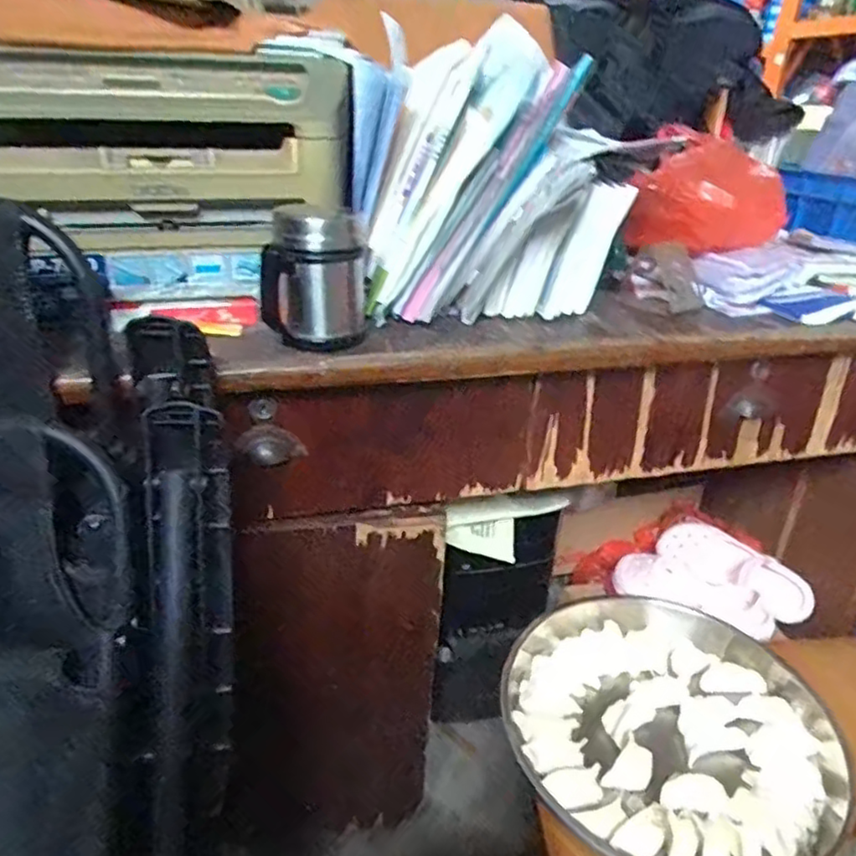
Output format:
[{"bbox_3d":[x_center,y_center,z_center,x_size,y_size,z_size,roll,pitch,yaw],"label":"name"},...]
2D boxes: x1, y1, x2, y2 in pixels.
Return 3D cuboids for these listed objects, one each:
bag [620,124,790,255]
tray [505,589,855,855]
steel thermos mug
[{"bbox_3d":[0.355,-0.292,0.823,0.184,0.106,0.111,-19,34,-34],"label":"bag"},{"bbox_3d":[0.240,0.289,0.655,0.306,0.036,0.309,5,28,5],"label":"tray"},{"bbox_3d":[-0.107,-0.143,0.625,0.096,0.122,0.087,-2,28,-8],"label":"steel thermos mug"}]

